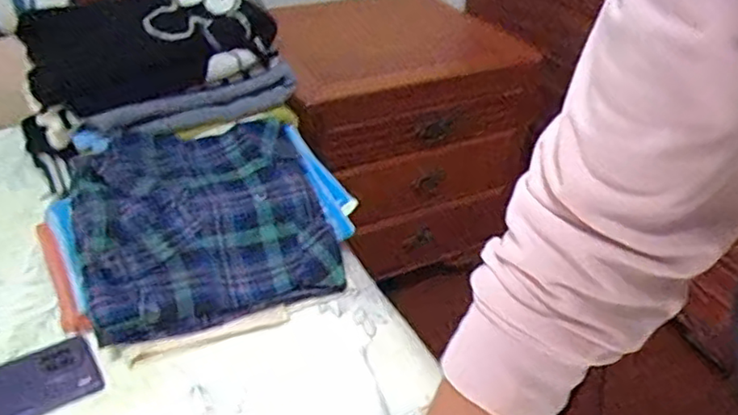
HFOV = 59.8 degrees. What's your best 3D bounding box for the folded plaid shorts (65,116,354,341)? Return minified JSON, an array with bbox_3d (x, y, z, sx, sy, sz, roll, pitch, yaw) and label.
[{"bbox_3d":[-0.188,0.001,0.722,0.262,0.042,0.289,-10,47,-23],"label":"folded plaid shorts"}]

